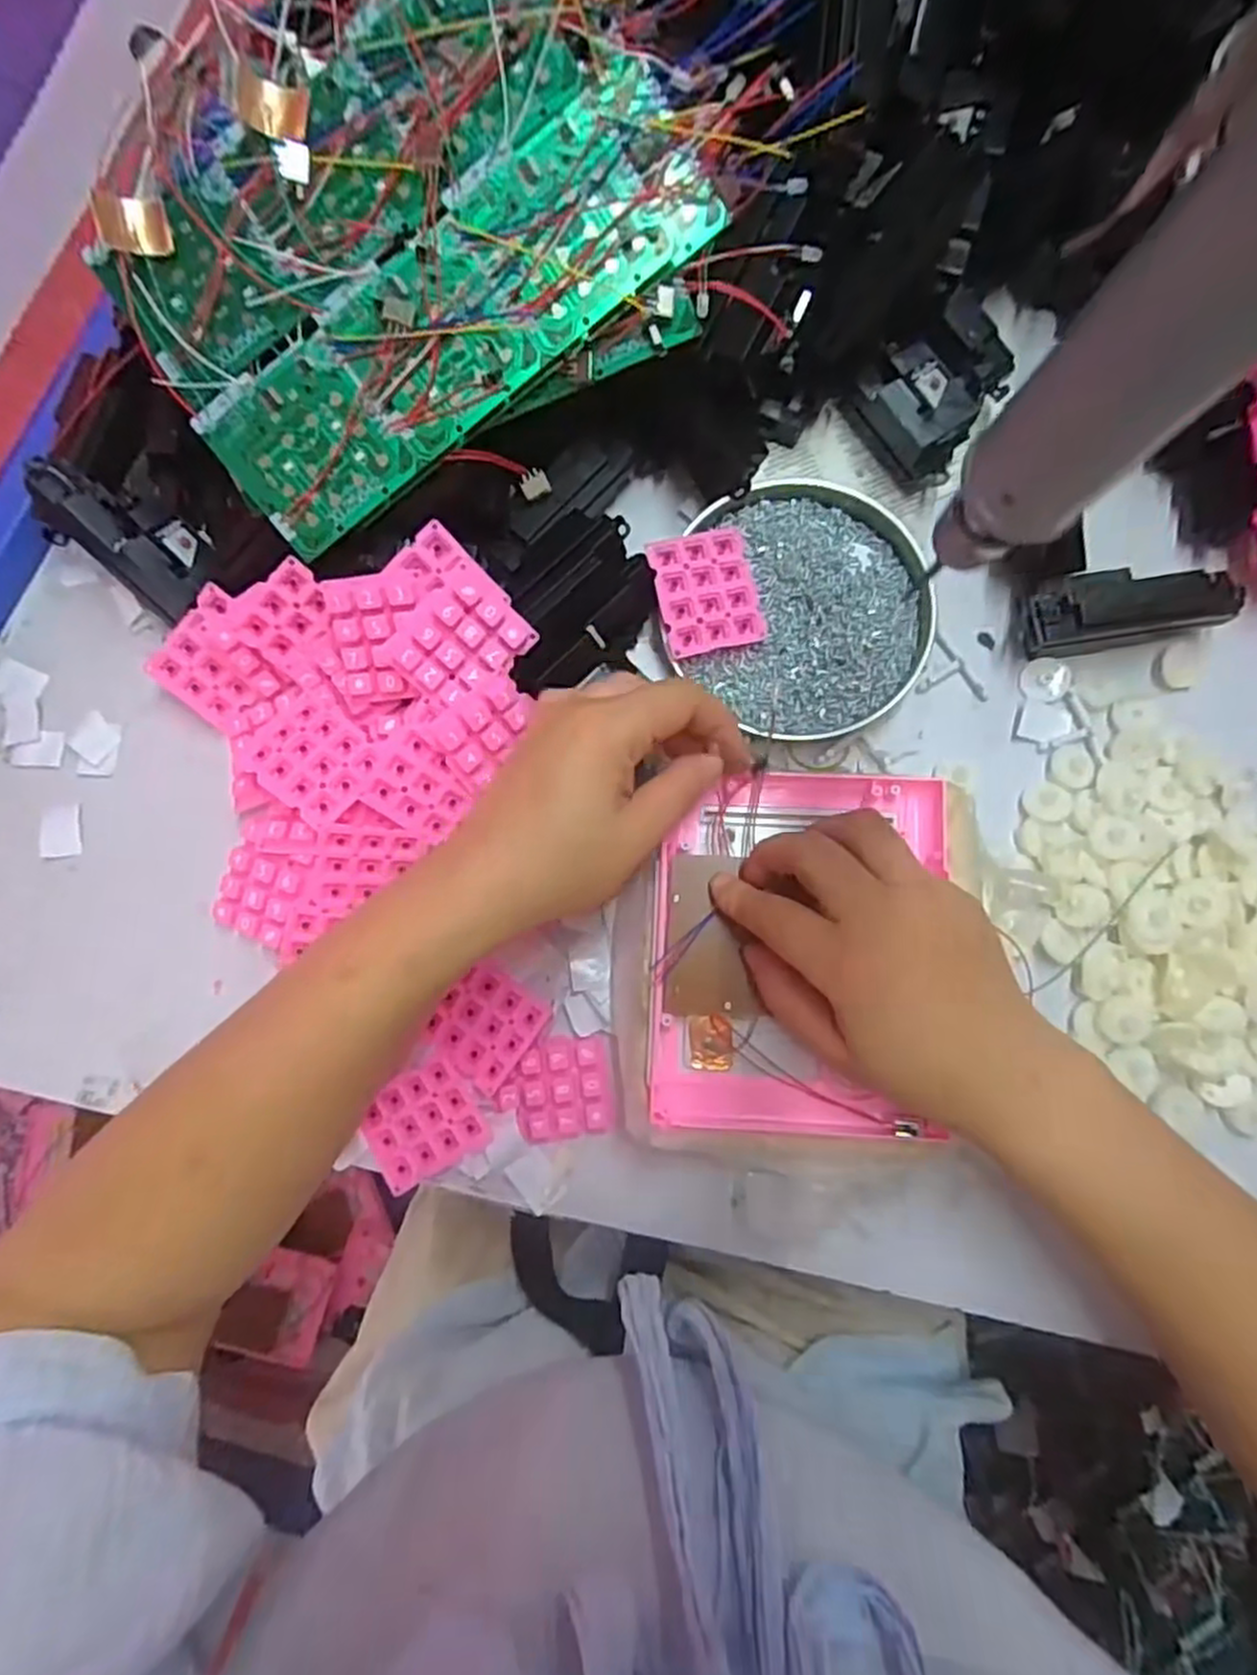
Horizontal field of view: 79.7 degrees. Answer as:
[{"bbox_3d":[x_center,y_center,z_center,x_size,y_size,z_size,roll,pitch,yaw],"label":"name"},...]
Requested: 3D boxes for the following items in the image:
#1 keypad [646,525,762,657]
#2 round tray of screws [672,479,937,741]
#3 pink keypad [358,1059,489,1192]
[{"bbox_3d":[0.040,-0.125,0.382,0.050,0.004,0.059,-14,91,-7],"label":"keypad"},{"bbox_3d":[0.094,-0.116,0.393,0.120,0.017,0.129,0,83,3],"label":"round tray of screws"},{"bbox_3d":[-0.101,0.141,0.371,0.058,0.008,0.047,-31,83,-1],"label":"pink keypad"}]

